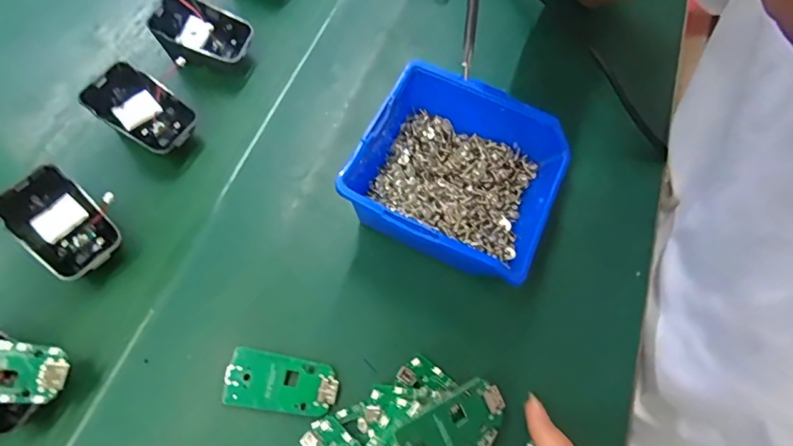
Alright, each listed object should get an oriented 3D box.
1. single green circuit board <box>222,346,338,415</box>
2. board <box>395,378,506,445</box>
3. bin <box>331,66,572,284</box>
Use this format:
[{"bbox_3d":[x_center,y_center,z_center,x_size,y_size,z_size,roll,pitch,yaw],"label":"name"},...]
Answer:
[{"bbox_3d":[-0.067,0.093,0.278,0.064,0.009,0.031,10,67,1],"label":"single green circuit board"},{"bbox_3d":[0.031,0.108,0.257,0.061,0.005,0.027,-28,88,-19],"label":"board"},{"bbox_3d":[0.040,-0.028,0.313,0.119,0.061,0.122,25,68,7],"label":"bin"}]

